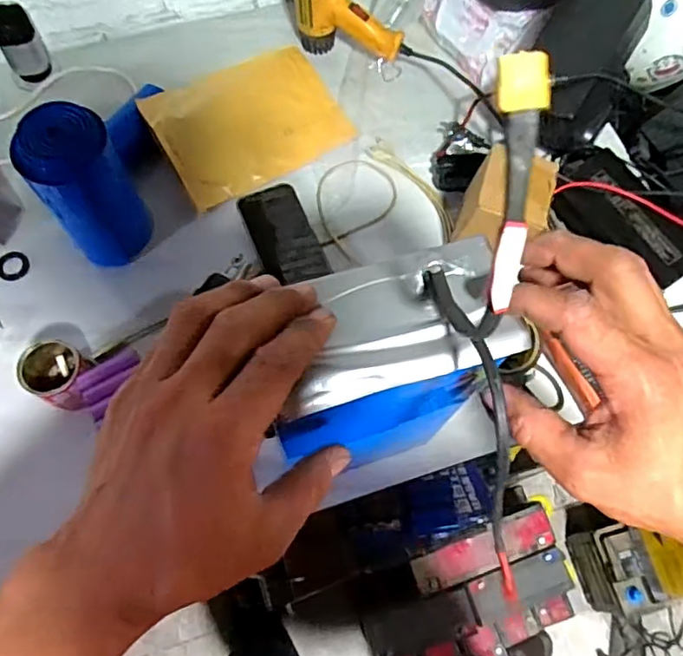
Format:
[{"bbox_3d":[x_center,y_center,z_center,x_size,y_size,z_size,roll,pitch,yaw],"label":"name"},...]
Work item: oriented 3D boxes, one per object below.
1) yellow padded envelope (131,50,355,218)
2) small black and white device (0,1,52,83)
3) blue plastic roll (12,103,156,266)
[{"bbox_3d":[-0.127,-0.285,0.800,0.259,0.017,0.172,-32,88,-24],"label":"yellow padded envelope"},{"bbox_3d":[-0.441,-0.393,0.788,0.049,0.110,0.033,-26,72,-11],"label":"small black and white device"},{"bbox_3d":[-0.280,-0.150,0.653,0.093,0.190,0.101,0,69,-1],"label":"blue plastic roll"}]

